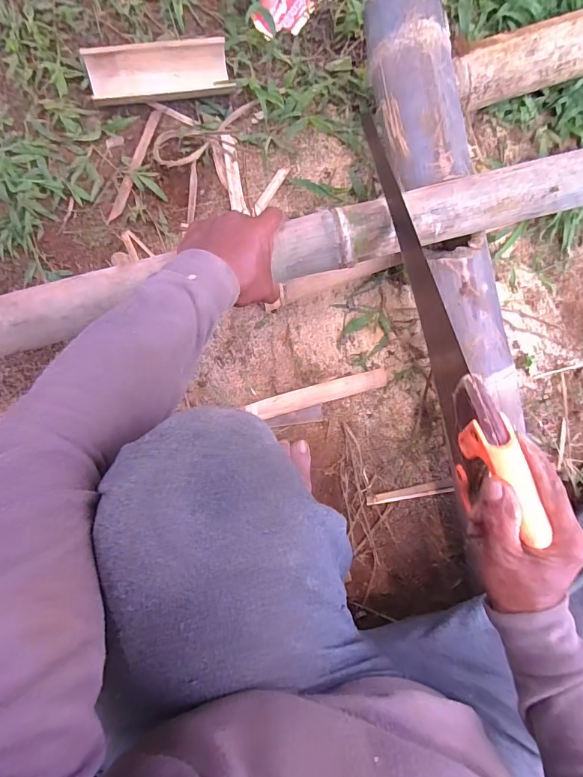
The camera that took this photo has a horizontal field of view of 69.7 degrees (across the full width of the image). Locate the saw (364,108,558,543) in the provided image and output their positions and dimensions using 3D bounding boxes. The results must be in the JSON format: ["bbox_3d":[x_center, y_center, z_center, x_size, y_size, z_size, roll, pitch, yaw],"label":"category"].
[{"bbox_3d":[0.132,-0.070,0.407,0.030,0.090,0.408,-13,76,-5],"label":"saw"}]

